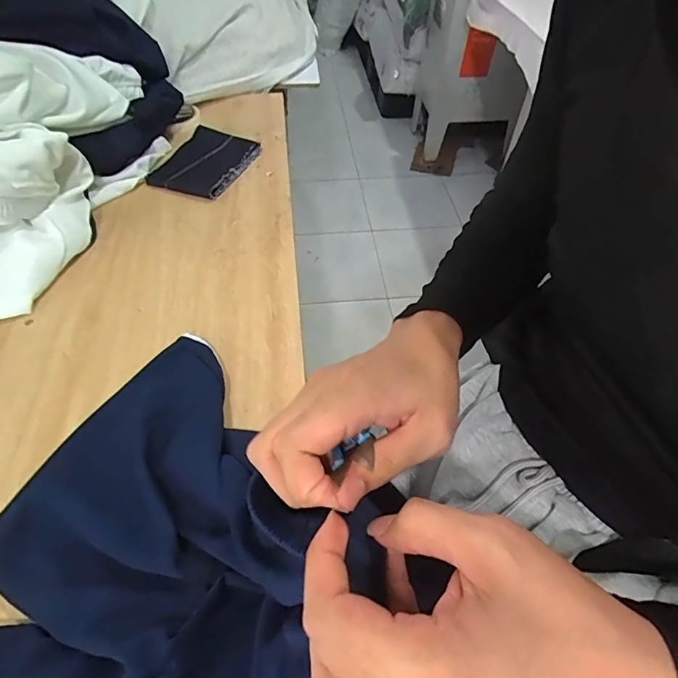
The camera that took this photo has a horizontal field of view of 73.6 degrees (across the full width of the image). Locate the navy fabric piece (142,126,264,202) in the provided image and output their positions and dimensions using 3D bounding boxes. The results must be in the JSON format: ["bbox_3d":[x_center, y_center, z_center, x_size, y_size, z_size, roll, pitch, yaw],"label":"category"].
[{"bbox_3d":[-0.233,-0.309,0.785,0.150,0.019,0.177,15,53,11],"label":"navy fabric piece"}]

